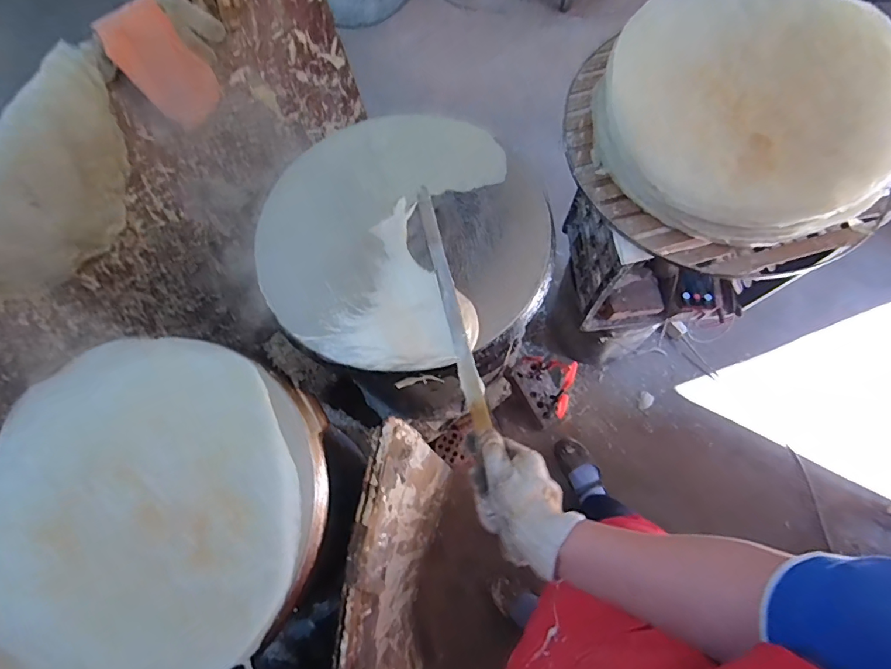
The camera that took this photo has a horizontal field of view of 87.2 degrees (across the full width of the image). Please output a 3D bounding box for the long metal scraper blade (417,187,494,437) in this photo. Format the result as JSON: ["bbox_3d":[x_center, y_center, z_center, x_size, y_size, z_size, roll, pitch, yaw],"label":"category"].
[{"bbox_3d":[0.005,-0.037,0.550,0.021,0.028,0.299,-14,74,-2],"label":"long metal scraper blade"}]

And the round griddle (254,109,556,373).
[{"bbox_3d":[-0.051,-0.141,0.606,0.359,0.027,0.369,-1,70,2],"label":"round griddle"}]

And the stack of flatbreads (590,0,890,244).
[{"bbox_3d":[0.412,-0.312,0.634,0.375,0.086,0.377,37,76,14],"label":"stack of flatbreads"}]

